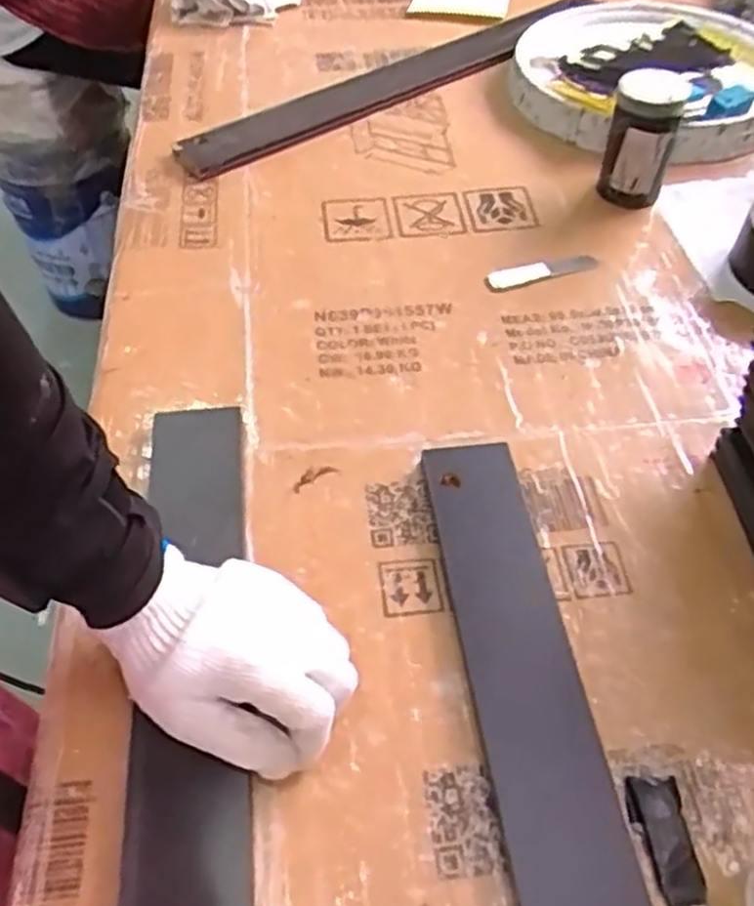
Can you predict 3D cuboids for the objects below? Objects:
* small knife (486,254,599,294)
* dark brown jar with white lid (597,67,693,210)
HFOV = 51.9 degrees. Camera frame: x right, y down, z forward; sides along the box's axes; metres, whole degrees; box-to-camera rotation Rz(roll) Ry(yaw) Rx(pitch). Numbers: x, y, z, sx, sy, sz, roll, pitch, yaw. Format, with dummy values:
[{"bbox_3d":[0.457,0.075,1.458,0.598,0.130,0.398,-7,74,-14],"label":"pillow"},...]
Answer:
[{"bbox_3d":[0.138,-0.154,0.653,0.093,0.018,0.021,-11,50,-7],"label":"small knife"},{"bbox_3d":[0.223,-0.263,0.657,0.056,0.101,0.052,12,52,12],"label":"dark brown jar with white lid"}]

